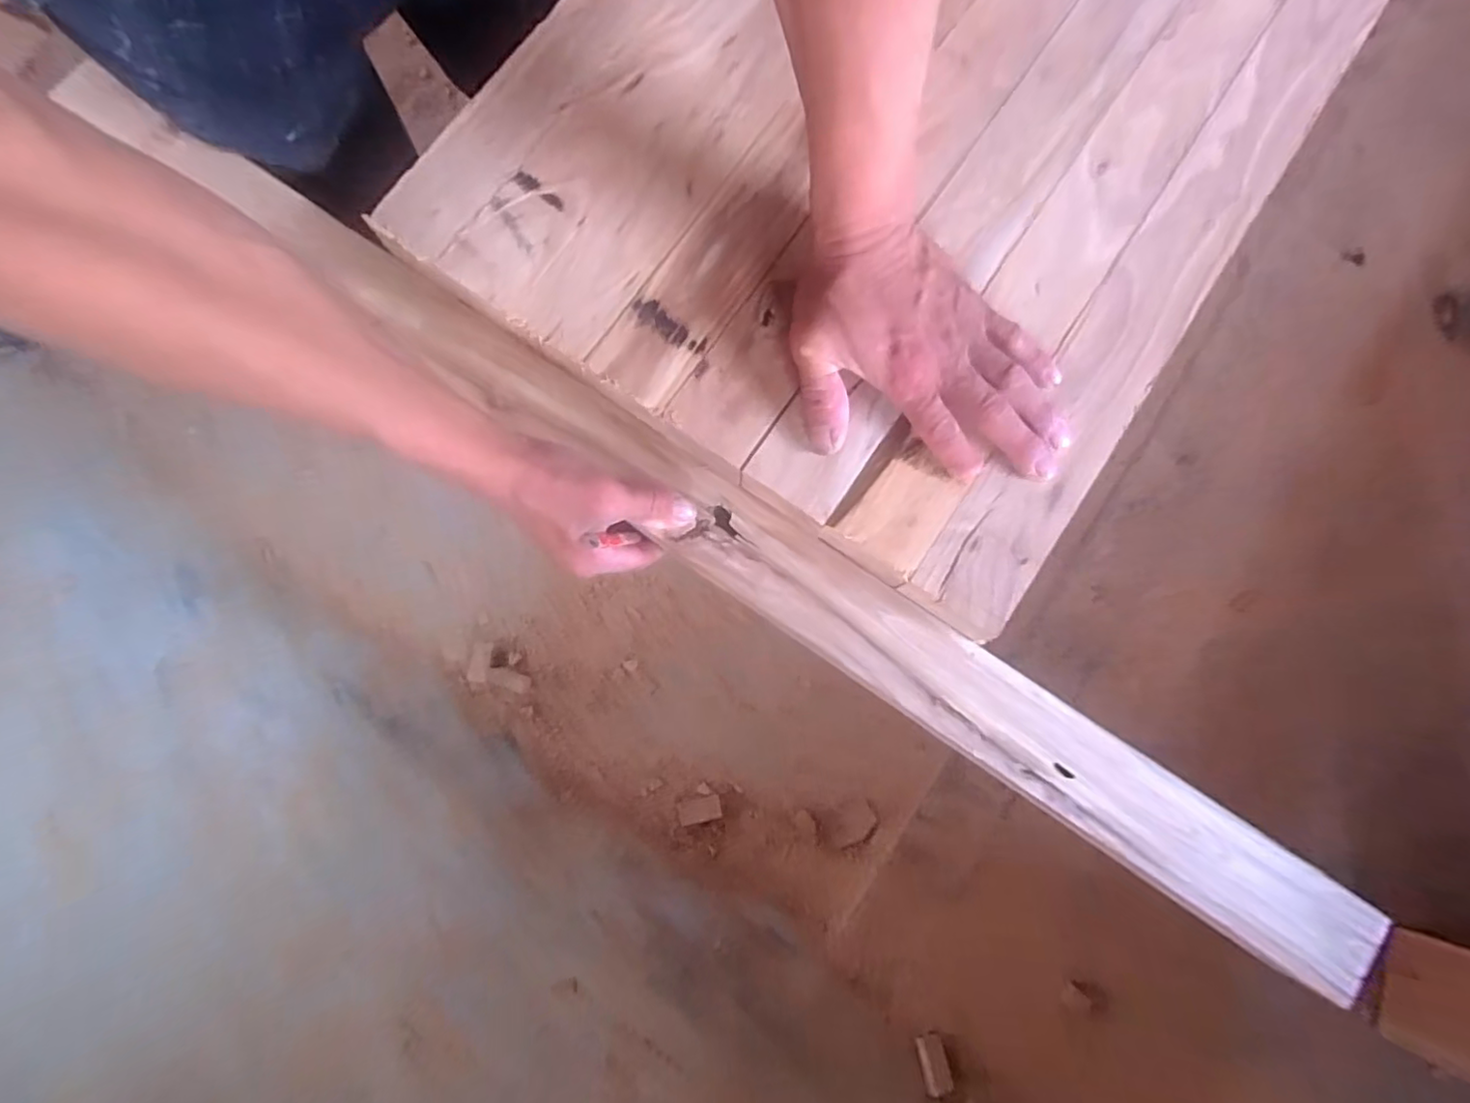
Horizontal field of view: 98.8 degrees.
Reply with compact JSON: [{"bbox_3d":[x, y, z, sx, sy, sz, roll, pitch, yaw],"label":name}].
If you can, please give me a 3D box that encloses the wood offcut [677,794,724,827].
[{"bbox_3d":[-0.053,0.391,0.953,0.063,0.012,0.035,-12,79,-2],"label":"wood offcut"}]

